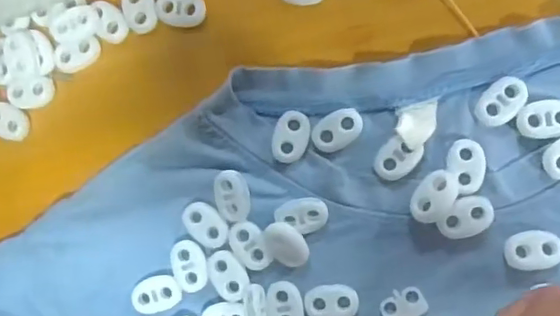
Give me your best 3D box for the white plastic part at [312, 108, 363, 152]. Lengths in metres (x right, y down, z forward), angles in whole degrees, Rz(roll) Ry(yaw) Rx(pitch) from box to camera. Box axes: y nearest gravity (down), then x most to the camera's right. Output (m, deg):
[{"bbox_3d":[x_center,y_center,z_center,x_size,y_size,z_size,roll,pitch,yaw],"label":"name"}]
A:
[{"bbox_3d":[0.024,-0.012,0.240,0.022,0.004,0.015,-36,82,6],"label":"white plastic part"}]

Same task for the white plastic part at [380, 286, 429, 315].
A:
[{"bbox_3d":[0.050,0.061,0.232,0.018,0.004,0.013,-32,82,6],"label":"white plastic part"}]

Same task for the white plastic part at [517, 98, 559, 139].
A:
[{"bbox_3d":[0.107,-0.016,0.228,0.022,0.004,0.016,-13,85,9],"label":"white plastic part"}]

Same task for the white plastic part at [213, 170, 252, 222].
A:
[{"bbox_3d":[-0.020,0.016,0.240,0.015,0.008,0.022,-9,86,9],"label":"white plastic part"}]

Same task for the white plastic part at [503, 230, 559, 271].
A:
[{"bbox_3d":[0.100,0.036,0.224,0.022,0.004,0.015,-12,85,9],"label":"white plastic part"}]

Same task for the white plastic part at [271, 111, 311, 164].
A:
[{"bbox_3d":[0.005,-0.009,0.242,0.015,0.004,0.022,11,89,10],"label":"white plastic part"}]

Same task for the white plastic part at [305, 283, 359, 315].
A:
[{"bbox_3d":[0.022,0.061,0.237,0.021,0.004,0.015,-9,86,9],"label":"white plastic part"}]

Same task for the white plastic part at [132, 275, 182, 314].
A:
[{"bbox_3d":[-0.053,0.059,0.247,0.022,0.005,0.015,-12,85,9],"label":"white plastic part"}]

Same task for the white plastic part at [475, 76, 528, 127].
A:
[{"bbox_3d":[0.090,-0.023,0.230,0.015,0.004,0.022,44,94,9],"label":"white plastic part"}]

